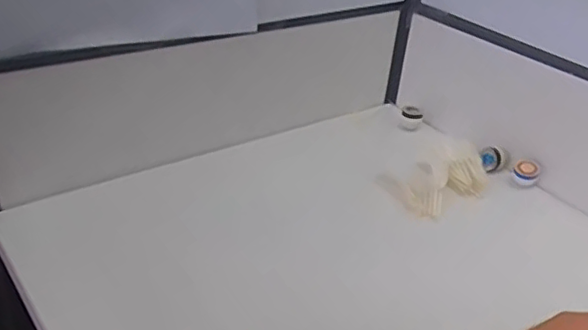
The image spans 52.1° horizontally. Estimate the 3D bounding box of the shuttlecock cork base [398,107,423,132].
[{"bbox_3d":[0.148,-0.059,0.755,0.027,0.030,0.024,13,32,12],"label":"shuttlecock cork base"}]

